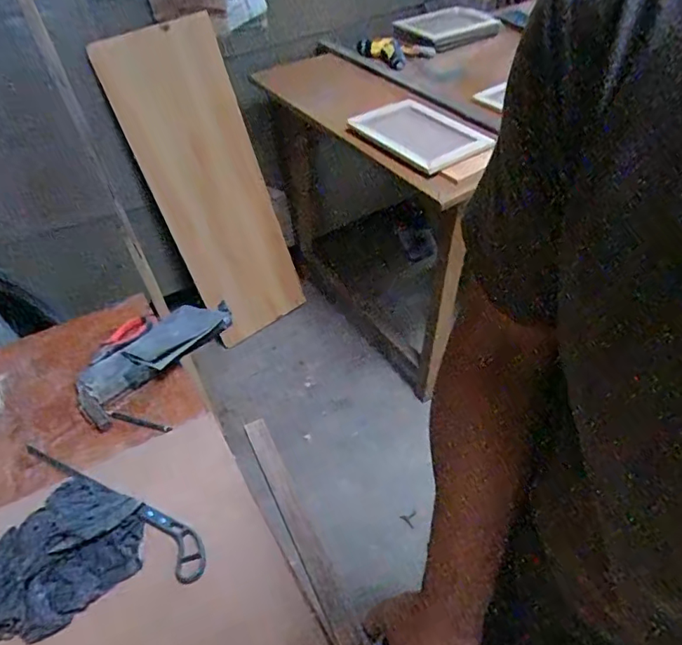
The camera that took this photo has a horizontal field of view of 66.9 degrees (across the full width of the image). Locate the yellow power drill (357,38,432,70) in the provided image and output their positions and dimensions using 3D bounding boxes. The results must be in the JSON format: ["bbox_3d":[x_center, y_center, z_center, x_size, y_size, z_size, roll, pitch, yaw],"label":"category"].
[{"bbox_3d":[0.178,-0.866,1.675,0.242,0.063,0.159,-3,47,1],"label":"yellow power drill"}]

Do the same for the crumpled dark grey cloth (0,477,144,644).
[{"bbox_3d":[-0.342,0.268,0.587,0.217,0.052,0.147,-24,51,-25],"label":"crumpled dark grey cloth"}]

